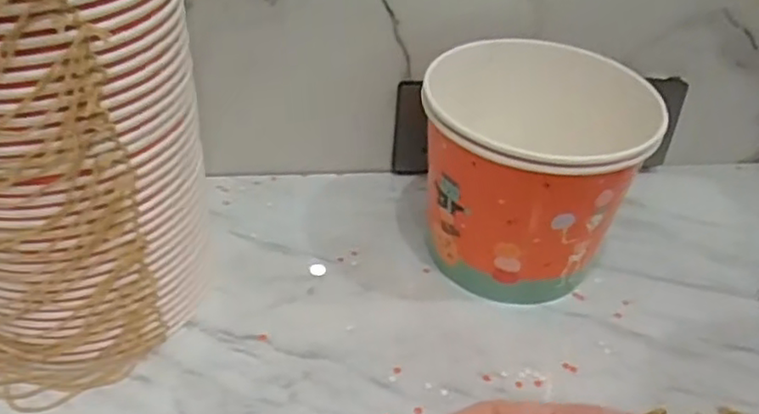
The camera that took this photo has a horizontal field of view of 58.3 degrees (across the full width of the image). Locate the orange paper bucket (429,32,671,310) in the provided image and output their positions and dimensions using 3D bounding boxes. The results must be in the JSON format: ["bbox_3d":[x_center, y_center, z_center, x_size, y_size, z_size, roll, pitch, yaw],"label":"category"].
[{"bbox_3d":[0.105,-0.021,0.496,0.143,0.141,0.131,2,39,-2],"label":"orange paper bucket"}]

